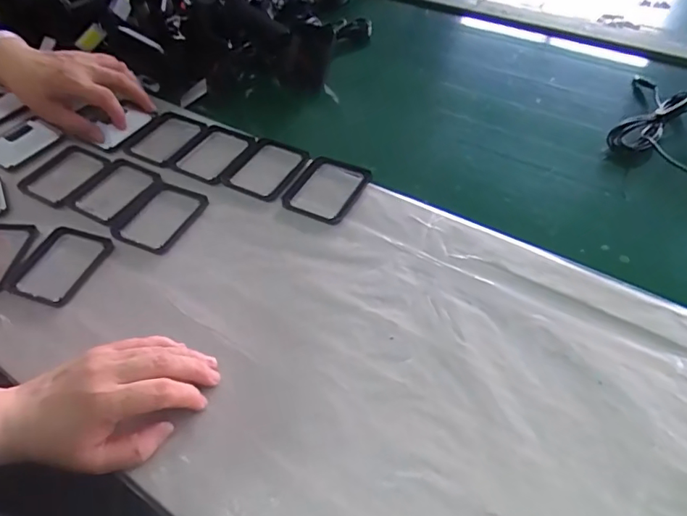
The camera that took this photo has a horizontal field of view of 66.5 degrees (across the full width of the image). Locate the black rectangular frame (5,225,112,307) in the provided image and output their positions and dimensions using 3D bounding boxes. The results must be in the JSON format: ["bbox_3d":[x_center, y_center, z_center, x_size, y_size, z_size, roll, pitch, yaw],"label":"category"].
[{"bbox_3d":[-0.263,0.005,0.483,0.075,0.007,0.080,12,51,14],"label":"black rectangular frame"}]

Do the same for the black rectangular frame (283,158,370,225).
[{"bbox_3d":[-0.016,-0.072,0.538,0.068,0.008,0.087,26,57,18],"label":"black rectangular frame"}]

